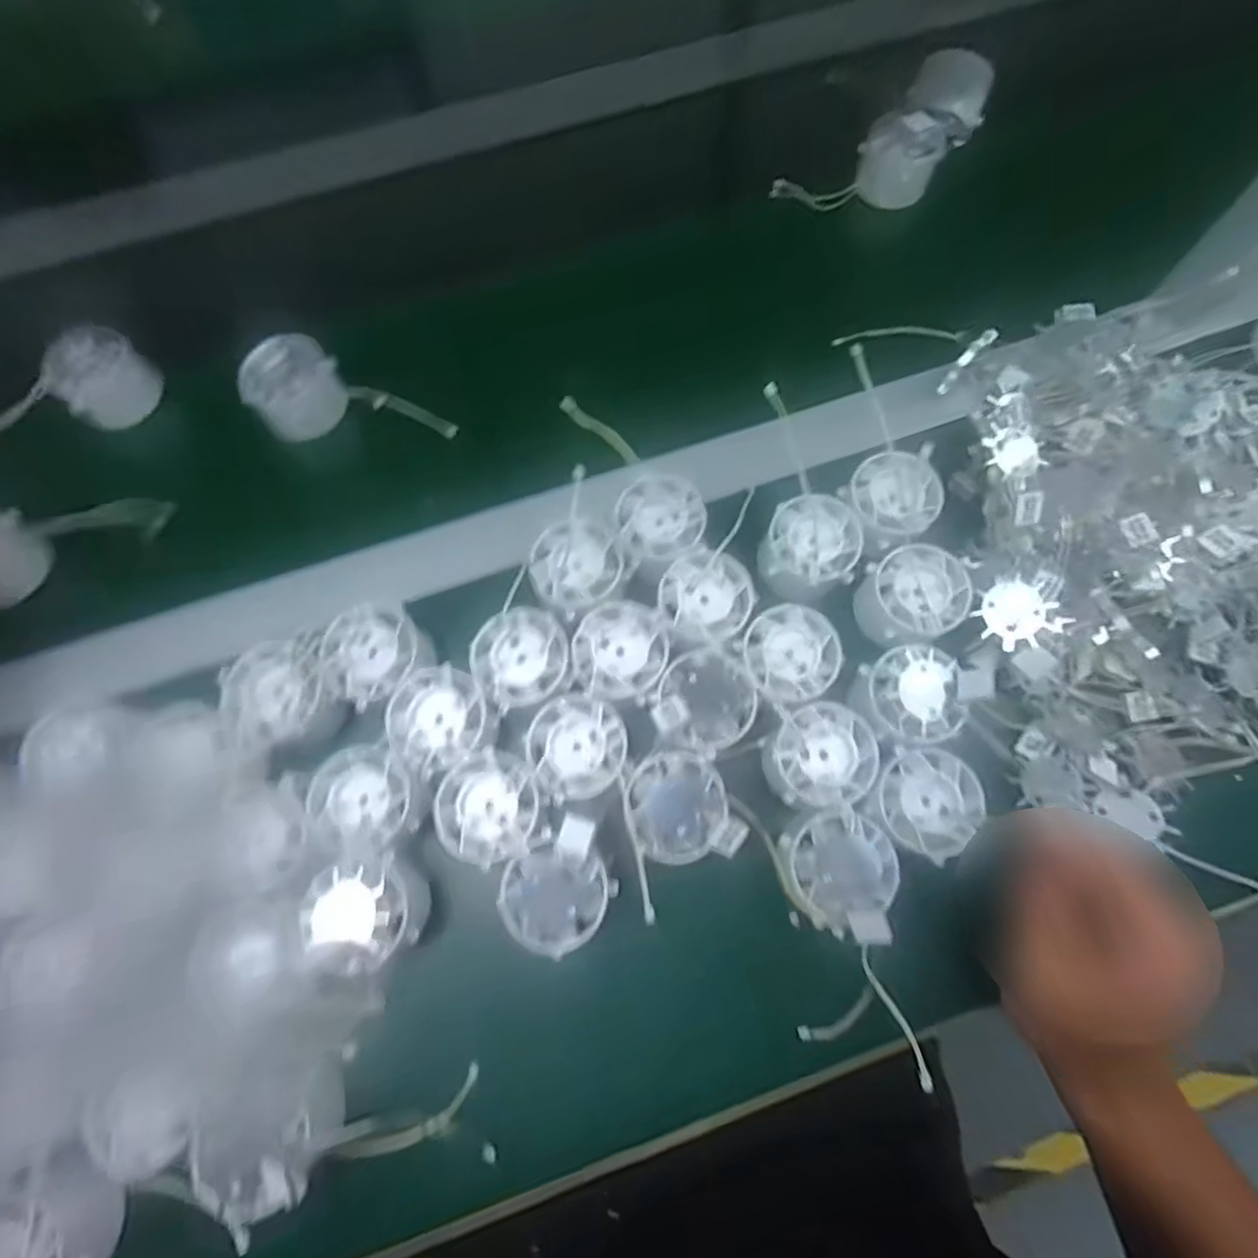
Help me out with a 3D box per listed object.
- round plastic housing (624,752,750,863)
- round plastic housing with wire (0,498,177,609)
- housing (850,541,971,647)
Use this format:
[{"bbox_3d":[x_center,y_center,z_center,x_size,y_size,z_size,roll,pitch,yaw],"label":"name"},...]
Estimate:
[{"bbox_3d":[0.024,0.084,0.311,0.047,0.015,0.049,-13,72,-3],"label":"round plastic housing"},{"bbox_3d":[-0.324,-0.053,0.376,0.111,0.060,0.049,-17,72,-16],"label":"round plastic housing with wire"},{"bbox_3d":[0.151,-0.016,0.354,0.048,0.033,0.047,0,71,1],"label":"housing"}]

